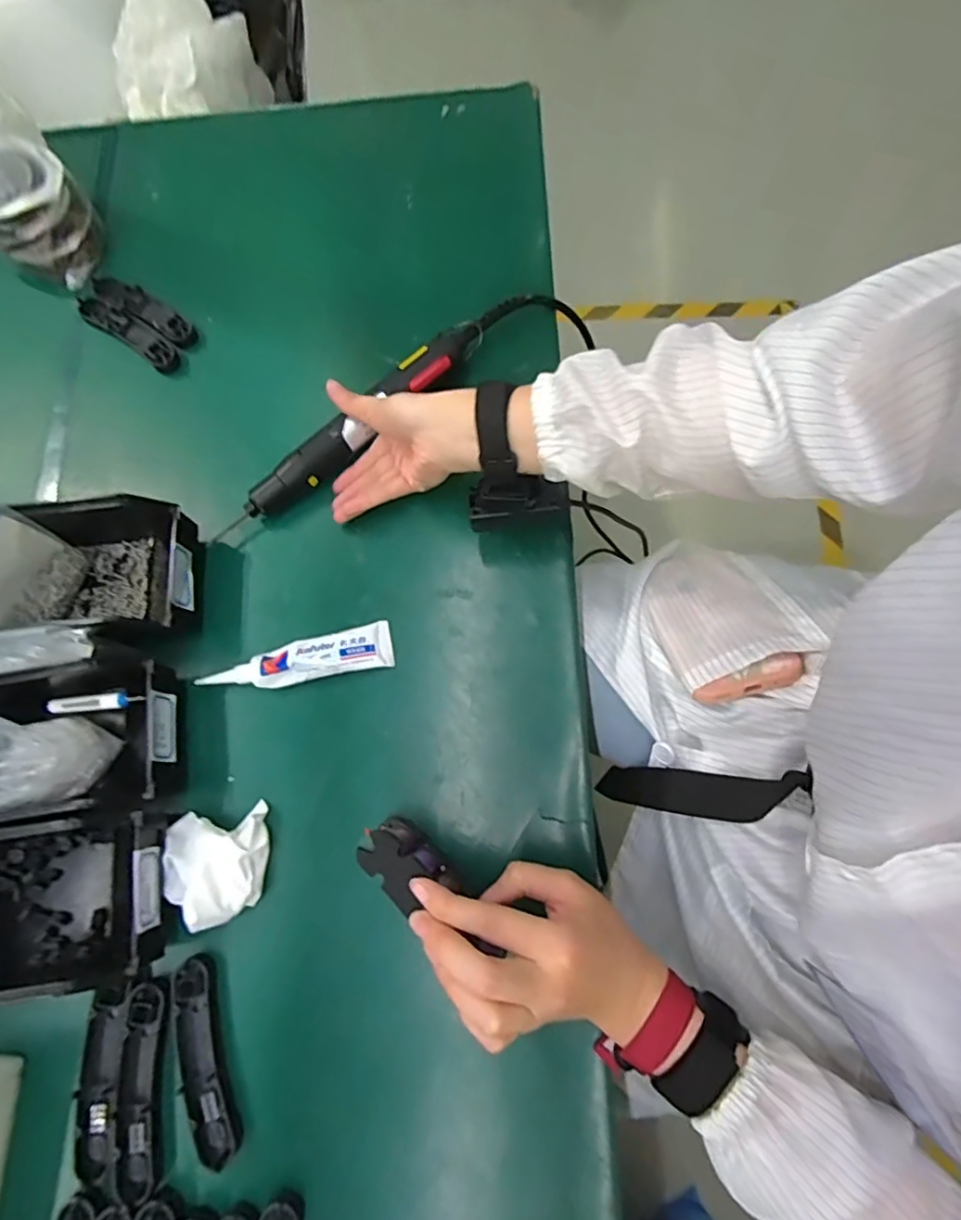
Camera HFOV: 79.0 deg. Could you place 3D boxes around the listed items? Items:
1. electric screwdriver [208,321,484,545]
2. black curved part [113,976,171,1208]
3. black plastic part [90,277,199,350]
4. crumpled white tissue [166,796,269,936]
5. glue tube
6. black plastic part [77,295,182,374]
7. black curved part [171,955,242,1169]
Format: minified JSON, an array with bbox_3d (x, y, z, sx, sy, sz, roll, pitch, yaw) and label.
[{"bbox_3d":[-0.110,-0.157,0.511,0.288,0.038,0.033,-40,77,-8],"label":"electric screwdriver"},{"bbox_3d":[-0.227,0.319,0.392,0.028,0.019,0.122,-4,75,1],"label":"black curved part"},{"bbox_3d":[-0.334,-0.298,0.574,0.128,0.012,0.029,32,78,10],"label":"black plastic part"},{"bbox_3d":[-0.192,0.187,0.427,0.072,0.036,0.075,-7,75,0],"label":"crumpled white tissue"},{"bbox_3d":[-0.145,0.039,0.461,0.148,0.015,0.036,-11,75,-1],"label":"glue tube"},{"bbox_3d":[-0.345,-0.275,0.569,0.121,0.013,0.031,35,79,10],"label":"black plastic part"},{"bbox_3d":[-0.190,0.305,0.398,0.029,0.030,0.122,-17,75,-3],"label":"black curved part"}]

